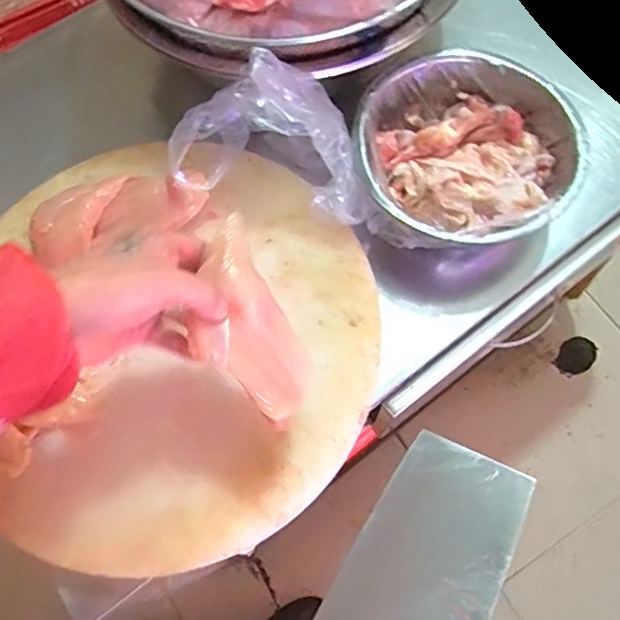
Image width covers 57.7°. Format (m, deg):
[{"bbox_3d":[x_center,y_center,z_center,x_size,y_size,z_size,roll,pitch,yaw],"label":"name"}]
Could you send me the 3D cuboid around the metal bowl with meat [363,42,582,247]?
[{"bbox_3d":[0.146,-0.153,0.535,0.195,0.065,0.204,0,75,1],"label":"metal bowl with meat"}]

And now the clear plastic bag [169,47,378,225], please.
[{"bbox_3d":[-0.031,-0.161,0.507,0.192,0.110,0.100,11,70,7],"label":"clear plastic bag"}]

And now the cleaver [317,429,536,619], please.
[{"bbox_3d":[0.044,0.232,0.367,0.100,0.017,0.313,20,68,31],"label":"cleaver"}]

